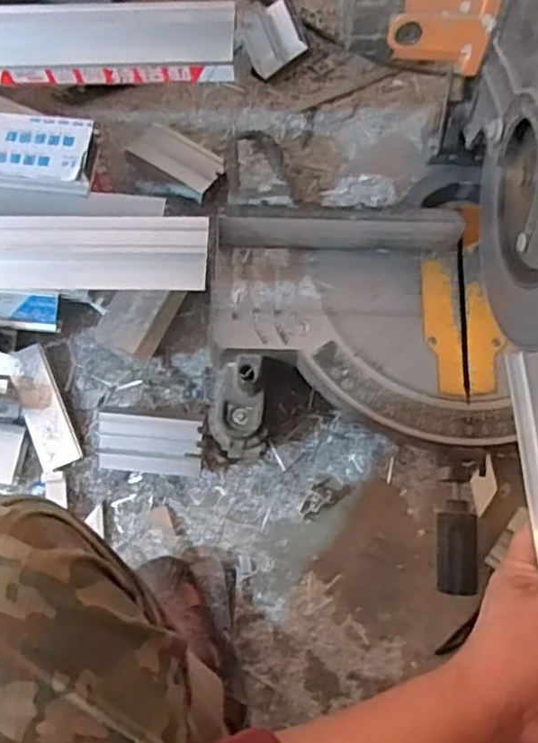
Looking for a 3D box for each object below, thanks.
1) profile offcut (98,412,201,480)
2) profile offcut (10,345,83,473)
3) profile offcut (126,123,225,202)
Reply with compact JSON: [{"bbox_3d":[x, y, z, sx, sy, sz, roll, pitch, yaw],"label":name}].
[{"bbox_3d":[-0.125,0.073,0.720,0.109,0.032,0.068,8,116,3],"label":"profile offcut"},{"bbox_3d":[-0.252,0.041,0.756,0.044,0.018,0.138,-21,77,-7],"label":"profile offcut"},{"bbox_3d":[-0.109,-0.253,0.816,0.114,0.040,0.068,30,77,6],"label":"profile offcut"}]

